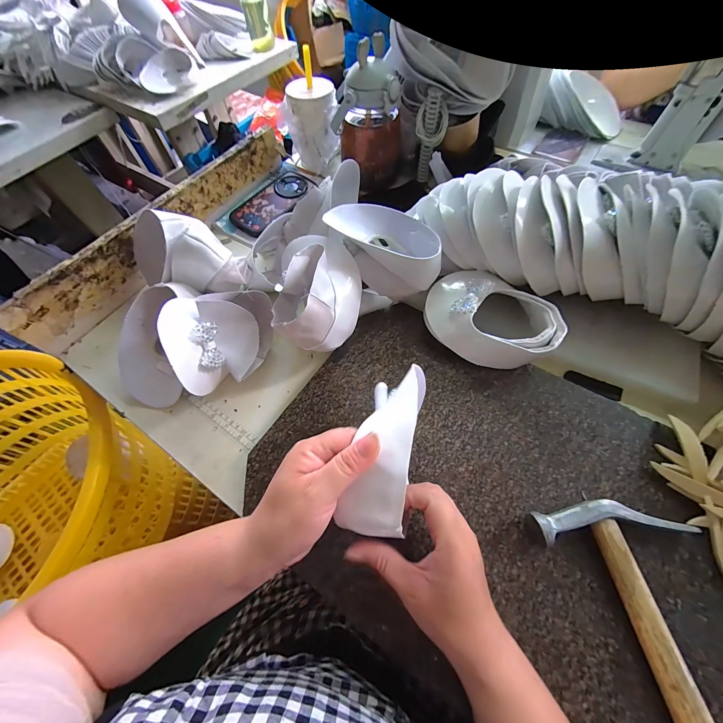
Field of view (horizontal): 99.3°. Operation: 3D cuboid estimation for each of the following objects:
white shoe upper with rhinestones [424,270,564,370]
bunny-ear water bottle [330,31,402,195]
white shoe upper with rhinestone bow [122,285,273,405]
[{"bbox_3d":[0.163,-0.059,0.397,0.159,0.067,0.114,30,67,18],"label":"white shoe upper with rhinestones"},{"bbox_3d":[0.018,-0.414,0.537,0.110,0.189,0.079,-28,64,-11],"label":"bunny-ear water bottle"},{"bbox_3d":[-0.230,-0.030,0.392,0.191,0.125,0.142,4,62,5],"label":"white shoe upper with rhinestone bow"}]

